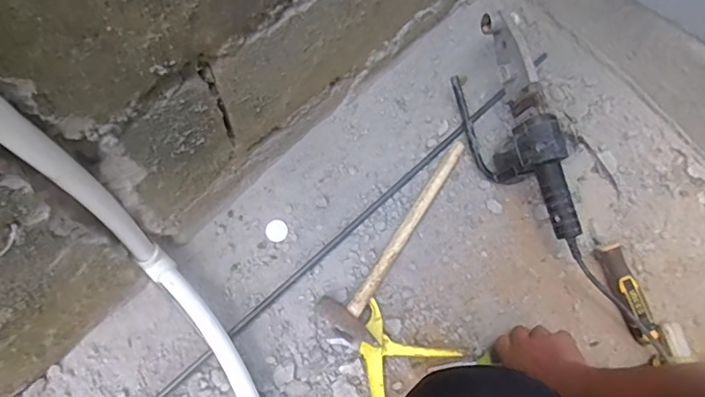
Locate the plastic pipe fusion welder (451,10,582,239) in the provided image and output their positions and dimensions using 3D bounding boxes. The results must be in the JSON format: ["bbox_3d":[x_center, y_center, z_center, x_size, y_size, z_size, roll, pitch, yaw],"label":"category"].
[{"bbox_3d":[0.235,-0.092,0.711,0.099,0.135,0.311,-26,75,-11],"label":"plastic pipe fusion welder"}]

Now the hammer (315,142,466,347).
[{"bbox_3d":[0.079,0.056,0.717,0.092,0.033,0.323,36,76,9],"label":"hammer"}]

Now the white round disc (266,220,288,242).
[{"bbox_3d":[-0.110,0.047,0.735,0.031,0.004,0.031,0,74,-1],"label":"white round disc"}]

